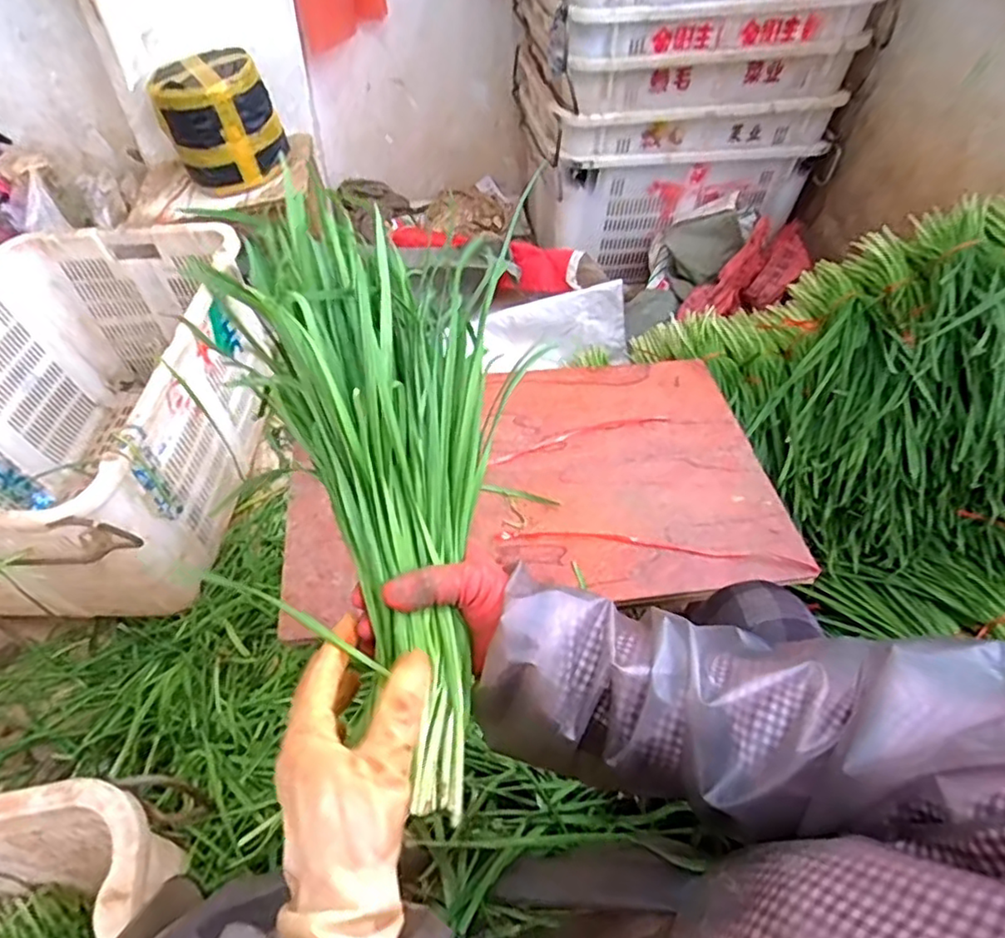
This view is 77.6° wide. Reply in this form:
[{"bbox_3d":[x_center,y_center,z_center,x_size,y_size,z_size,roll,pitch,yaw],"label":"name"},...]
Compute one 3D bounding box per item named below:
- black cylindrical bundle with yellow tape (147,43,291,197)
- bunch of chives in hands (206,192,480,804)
[{"bbox_3d":[-0.599,-0.746,1.342,0.240,0.209,0.215,-9,51,-10],"label":"black cylindrical bundle with yellow tape"},{"bbox_3d":[-0.065,0.002,0.409,0.159,0.047,0.394,-12,79,-13],"label":"bunch of chives in hands"}]

